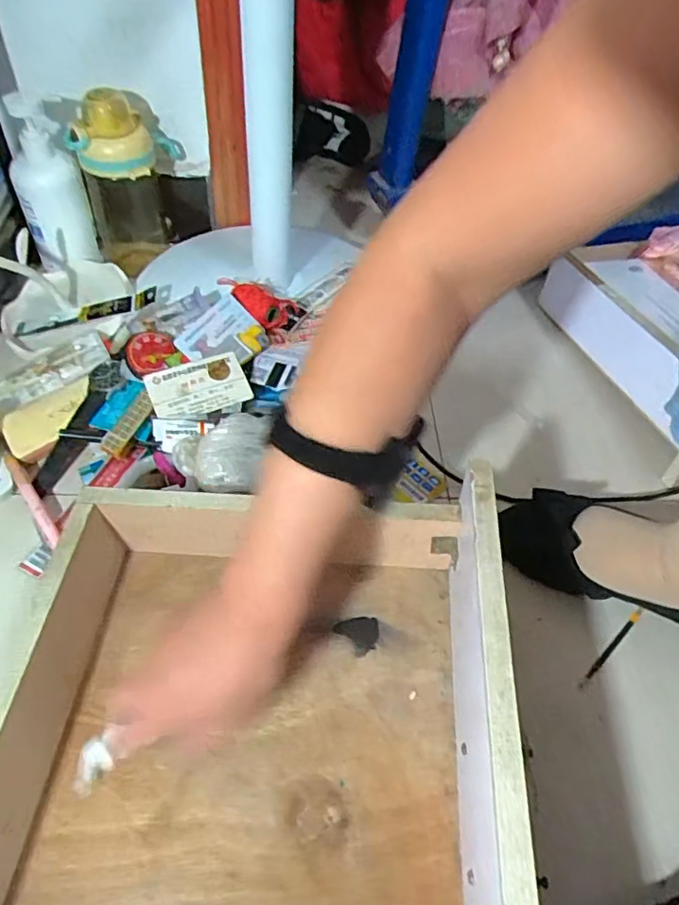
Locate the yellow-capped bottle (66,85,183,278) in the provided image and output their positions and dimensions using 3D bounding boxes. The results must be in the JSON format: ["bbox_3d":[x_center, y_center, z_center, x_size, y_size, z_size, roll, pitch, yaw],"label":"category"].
[{"bbox_3d":[-0.243,-0.313,0.681,0.116,0.210,0.093,-10,54,-13],"label":"yellow-capped bottle"}]

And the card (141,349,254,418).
[{"bbox_3d":[-0.132,-0.062,0.532,0.089,0.005,0.054,-20,75,-20],"label":"card"}]

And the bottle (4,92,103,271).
[{"bbox_3d":[-0.334,-0.309,0.657,0.073,0.172,0.082,-13,31,-16],"label":"bottle"}]

